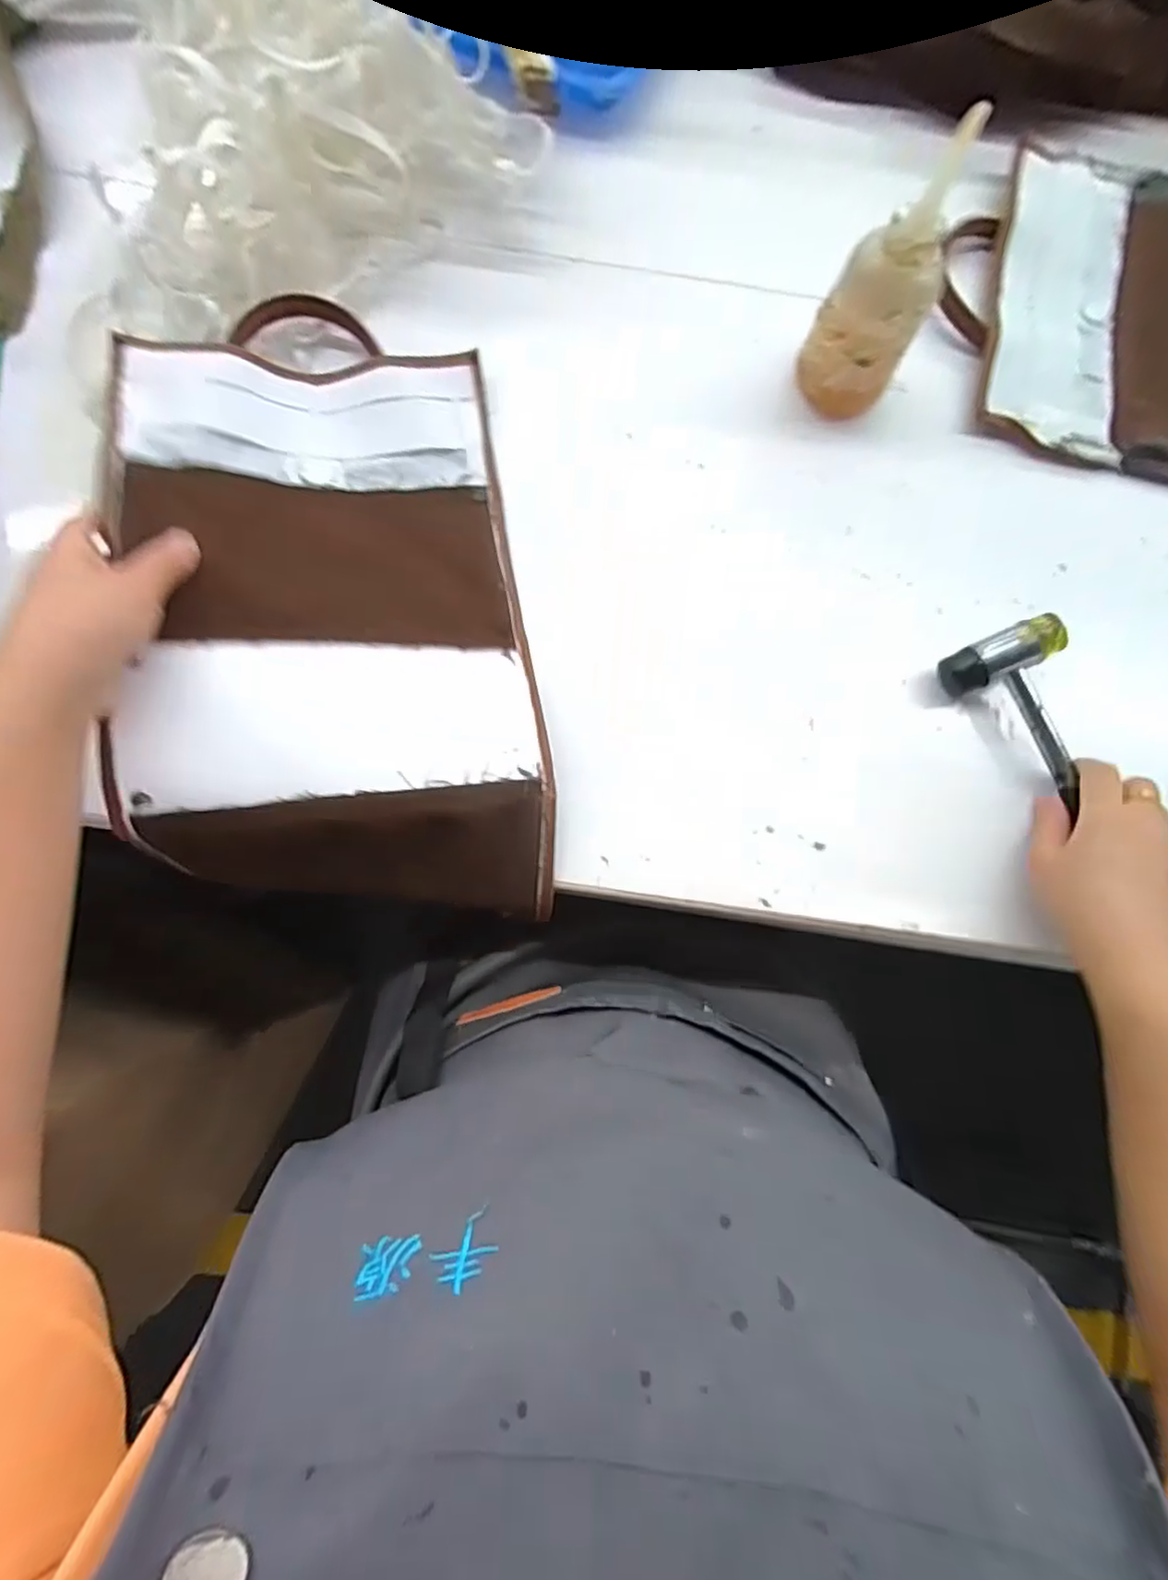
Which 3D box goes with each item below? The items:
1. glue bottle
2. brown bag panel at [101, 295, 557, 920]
[{"bbox_3d":[0.181,-0.295,0.396,0.055,0.147,0.051,-7,82,-4],"label":"glue bottle"},{"bbox_3d":[-0.154,-0.121,0.399,0.225,0.065,0.414,-7,73,-20],"label":"brown bag panel"}]

